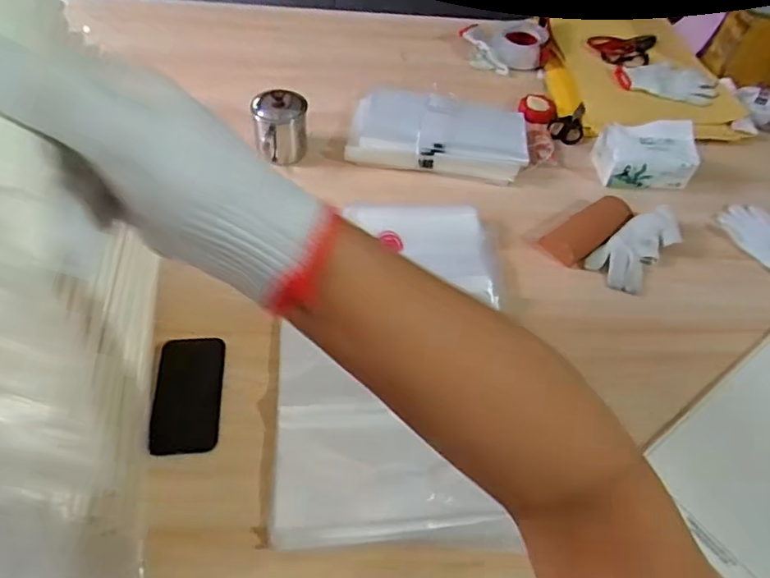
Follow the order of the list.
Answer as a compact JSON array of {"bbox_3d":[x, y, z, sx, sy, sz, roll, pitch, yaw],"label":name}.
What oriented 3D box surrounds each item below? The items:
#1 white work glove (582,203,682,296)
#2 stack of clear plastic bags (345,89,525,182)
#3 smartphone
[{"bbox_3d":[0.388,-0.064,0.872,0.167,0.033,0.083,-41,65,-16],"label":"white work glove"},{"bbox_3d":[0.094,-0.278,0.985,0.305,0.063,0.173,7,51,0],"label":"stack of clear plastic bags"},{"bbox_3d":[-0.238,0.127,0.693,0.077,0.016,0.148,-1,52,-7],"label":"smartphone"}]

